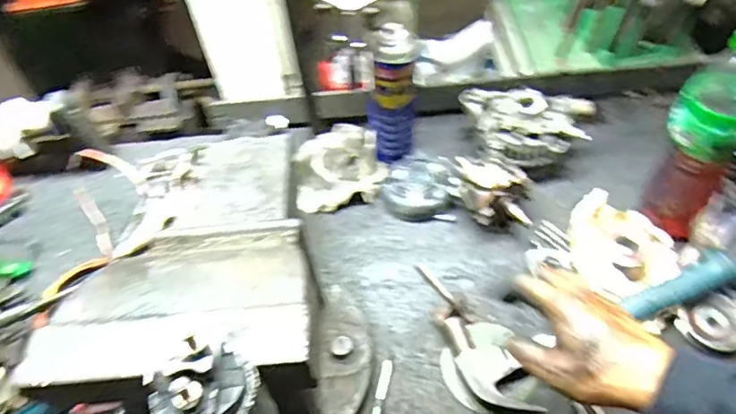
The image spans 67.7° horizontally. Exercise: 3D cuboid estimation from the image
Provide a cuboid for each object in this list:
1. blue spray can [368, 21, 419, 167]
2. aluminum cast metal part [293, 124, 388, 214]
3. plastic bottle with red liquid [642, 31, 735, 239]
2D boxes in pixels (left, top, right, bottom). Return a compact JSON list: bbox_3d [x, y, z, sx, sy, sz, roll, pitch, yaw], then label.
[{"bbox_3d":[0.033,-0.146,0.719,0.059,0.185,0.046,-16,51,-8],"label":"blue spray can"},{"bbox_3d":[-0.044,-0.063,0.816,0.128,0.035,0.141,-9,50,-3],"label":"aluminum cast metal part"},{"bbox_3d":[0.393,-0.090,0.631,0.081,0.247,0.097,30,59,26],"label":"plastic bottle with red liquid"}]

